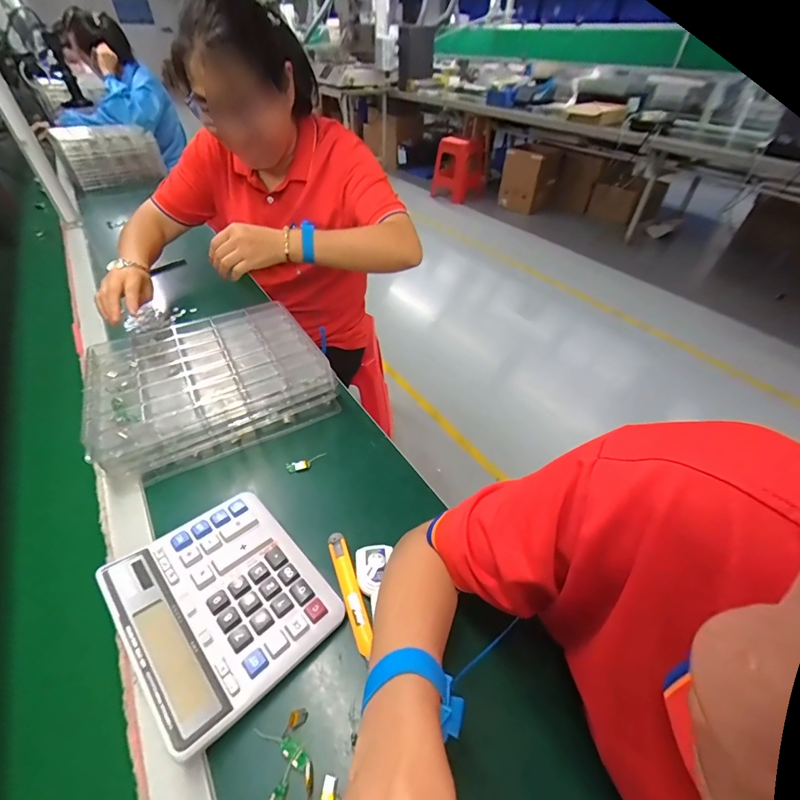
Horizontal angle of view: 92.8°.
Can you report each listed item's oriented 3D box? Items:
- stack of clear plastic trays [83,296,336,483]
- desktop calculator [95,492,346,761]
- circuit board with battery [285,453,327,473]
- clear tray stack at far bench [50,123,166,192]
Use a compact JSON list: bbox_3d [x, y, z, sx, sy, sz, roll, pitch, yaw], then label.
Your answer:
[{"bbox_3d":[-0.280,-0.032,0.574,0.292,0.082,0.248,-22,49,-23],"label":"stack of clear plastic trays"},{"bbox_3d":[-0.170,0.190,0.371,0.156,0.045,0.187,-34,54,-31],"label":"desktop calculator"},{"bbox_3d":[-0.124,0.086,0.510,0.052,0.010,0.015,-11,46,-14],"label":"circuit board with battery"},{"bbox_3d":[-1.045,-0.879,1.382,0.298,0.167,0.123,-28,52,-28],"label":"clear tray stack at far bench"}]

